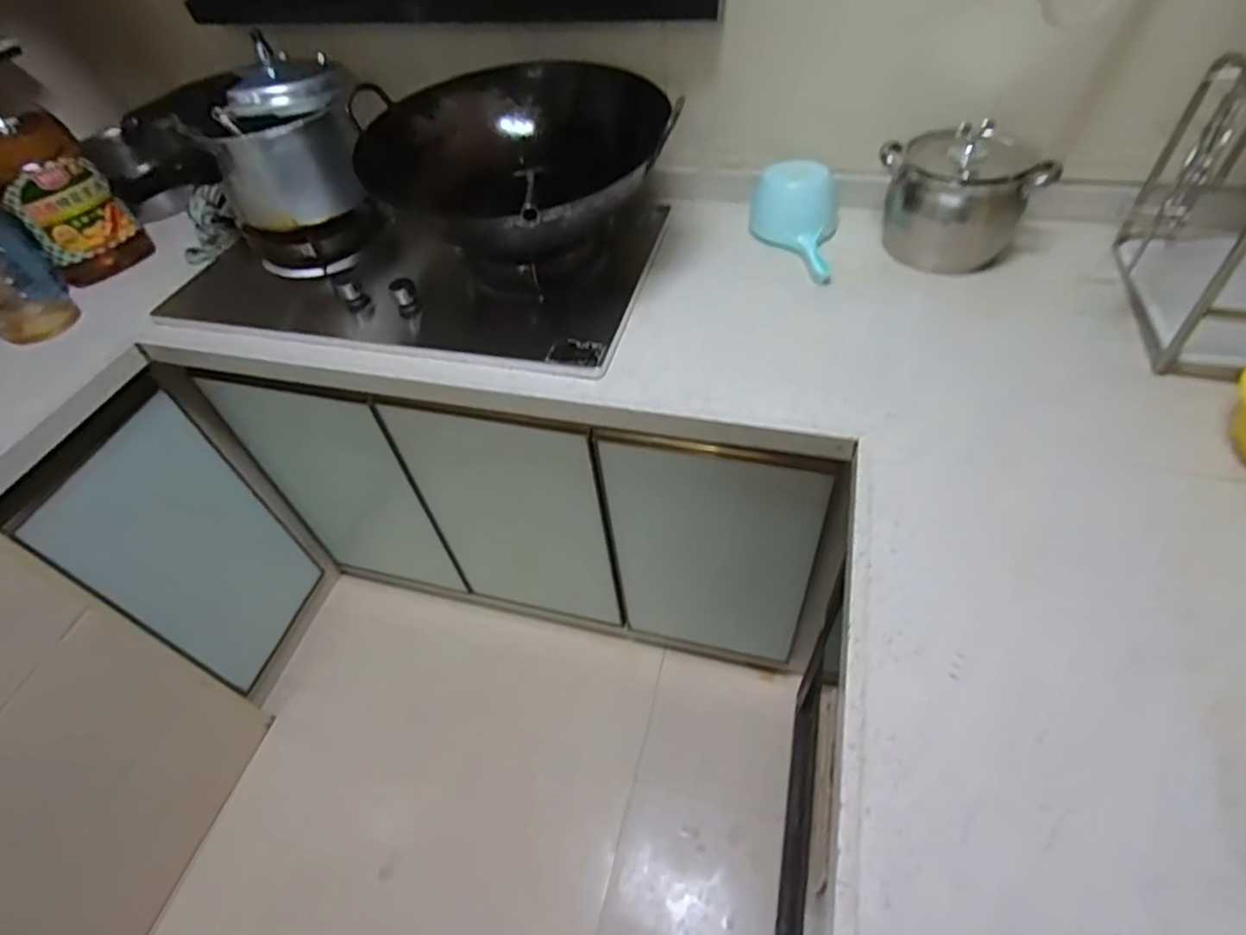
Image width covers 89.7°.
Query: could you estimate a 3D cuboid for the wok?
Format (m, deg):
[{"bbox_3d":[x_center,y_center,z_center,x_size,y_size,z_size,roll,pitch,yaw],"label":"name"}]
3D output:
[{"bbox_3d":[-0.145,-0.417,0.897,0.338,0.188,0.404,-33,55,-20],"label":"wok"}]

